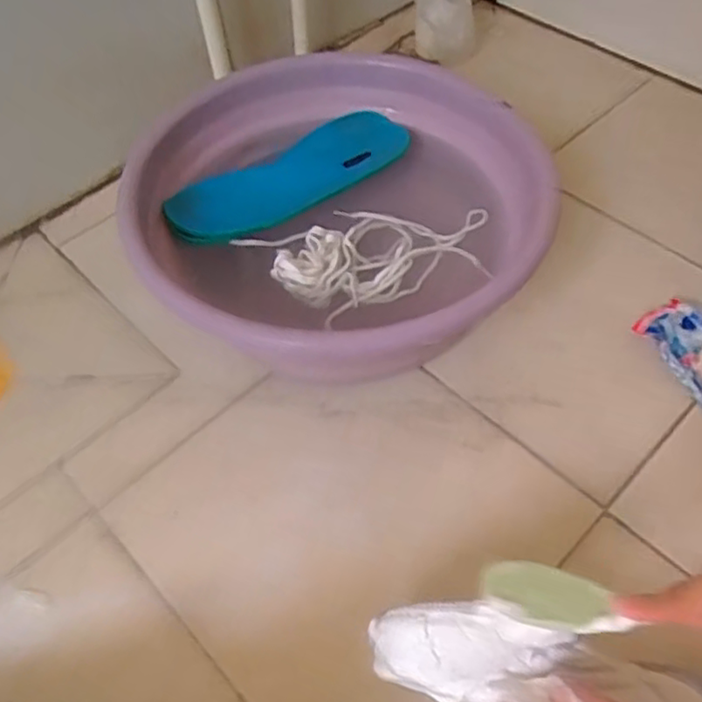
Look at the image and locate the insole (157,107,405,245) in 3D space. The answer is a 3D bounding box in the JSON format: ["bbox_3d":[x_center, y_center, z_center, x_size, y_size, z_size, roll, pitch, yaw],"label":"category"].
[{"bbox_3d":[-0.057,-0.173,0.670,0.260,0.027,0.080,-31,58,-21],"label":"insole"}]

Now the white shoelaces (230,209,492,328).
[{"bbox_3d":[0.023,-0.090,0.620,0.217,0.020,0.113,-16,54,-11],"label":"white shoelaces"}]

